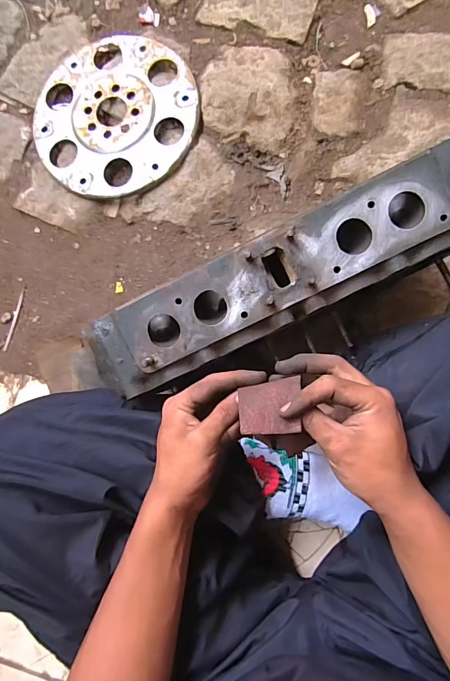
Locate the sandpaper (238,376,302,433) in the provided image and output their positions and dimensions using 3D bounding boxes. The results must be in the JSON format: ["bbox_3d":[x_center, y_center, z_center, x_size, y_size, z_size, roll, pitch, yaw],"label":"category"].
[{"bbox_3d":[0.040,0.056,0.339,0.054,0.007,0.049,-1,58,-5],"label":"sandpaper"}]

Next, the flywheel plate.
[{"bbox_3d":[-0.174,-0.353,0.614,0.263,0.016,0.256,0,86,6],"label":"flywheel plate"}]

